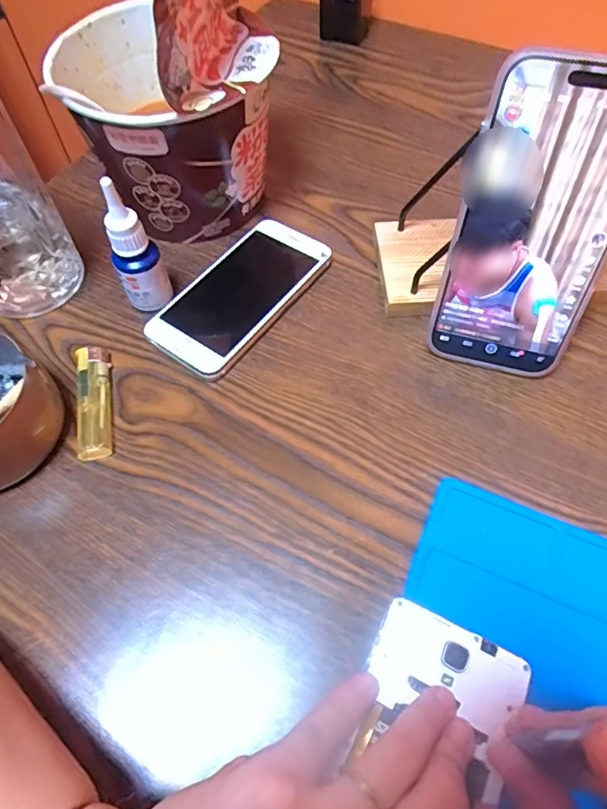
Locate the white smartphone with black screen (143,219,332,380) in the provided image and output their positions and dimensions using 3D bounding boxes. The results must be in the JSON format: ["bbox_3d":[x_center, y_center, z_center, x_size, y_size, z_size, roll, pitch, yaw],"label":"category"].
[{"bbox_3d":[-0.045,-0.078,0.365,0.067,0.014,0.133,34,66,19],"label":"white smartphone with black screen"}]

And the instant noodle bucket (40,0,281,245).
[{"bbox_3d":[-0.092,-0.220,0.337,0.136,0.201,0.133,0,60,1],"label":"instant noodle bucket"}]

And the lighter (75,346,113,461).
[{"bbox_3d":[-0.130,-0.002,0.323,0.019,0.010,0.077,-11,60,-5],"label":"lighter"}]

